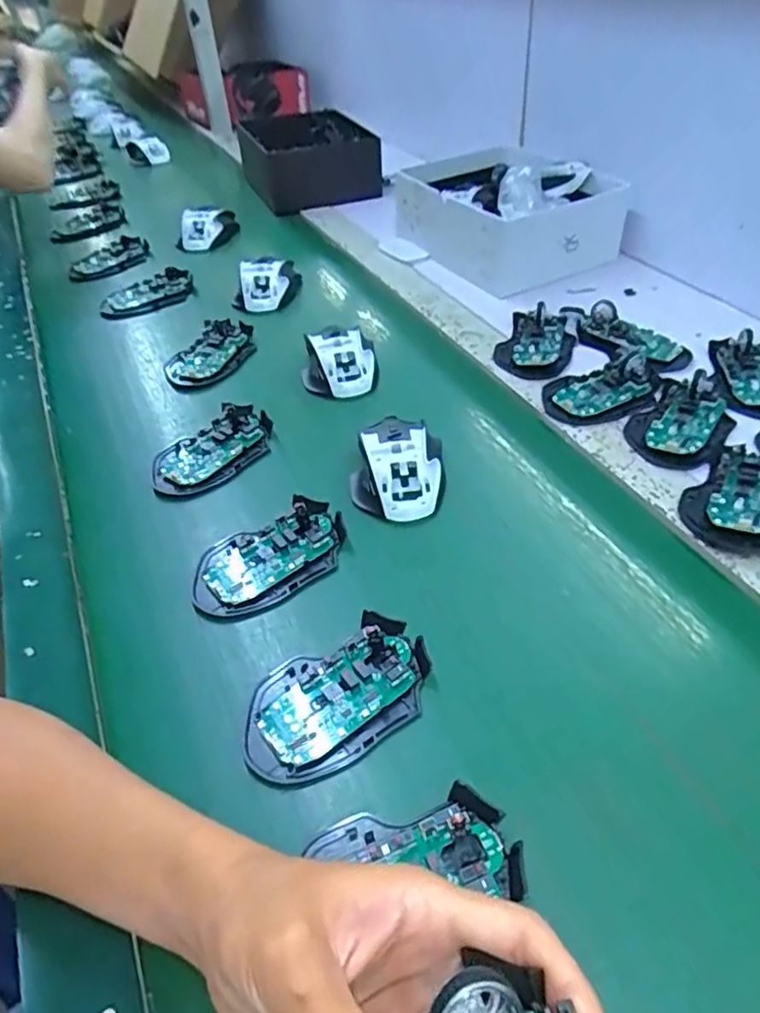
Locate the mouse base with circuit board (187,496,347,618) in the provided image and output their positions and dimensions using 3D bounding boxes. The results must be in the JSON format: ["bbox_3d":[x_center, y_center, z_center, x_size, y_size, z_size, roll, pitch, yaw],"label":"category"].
[{"bbox_3d":[-0.079,0.036,0.451,0.114,0.017,0.067,-24,47,-19],"label":"mouse base with circuit board"}]

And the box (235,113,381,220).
[{"bbox_3d":[-0.136,-0.594,1.070,0.194,0.081,0.275,-17,43,-13],"label":"box"}]

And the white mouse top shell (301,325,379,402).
[{"bbox_3d":[-0.042,-0.147,0.622,0.074,0.037,0.093,-10,44,-6],"label":"white mouse top shell"}]

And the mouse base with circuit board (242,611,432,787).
[{"bbox_3d":[-0.025,0.111,0.368,0.112,0.017,0.073,-21,46,-17],"label":"mouse base with circuit board"}]

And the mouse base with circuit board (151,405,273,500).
[{"bbox_3d":[-0.143,-0.050,0.545,0.112,0.018,0.065,-35,51,-28],"label":"mouse base with circuit board"}]

